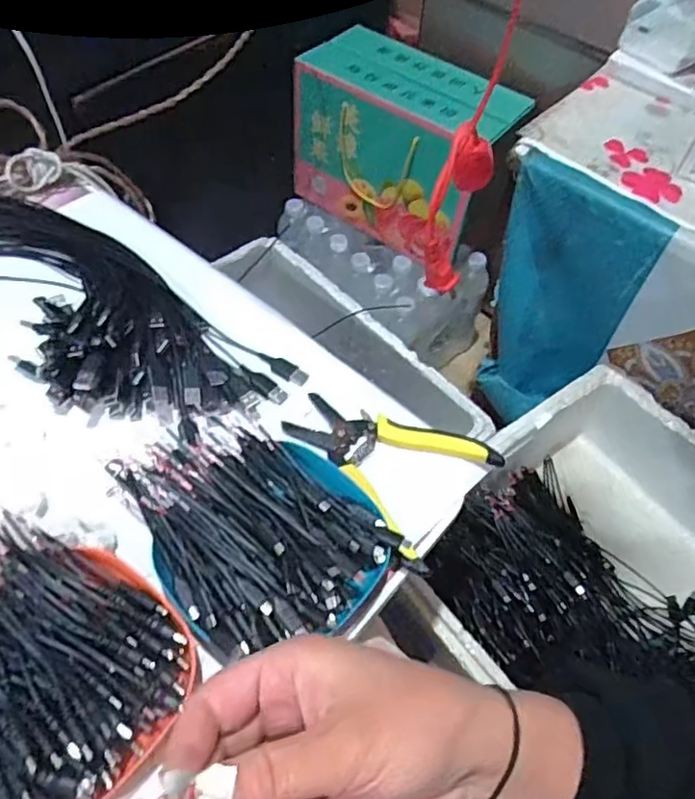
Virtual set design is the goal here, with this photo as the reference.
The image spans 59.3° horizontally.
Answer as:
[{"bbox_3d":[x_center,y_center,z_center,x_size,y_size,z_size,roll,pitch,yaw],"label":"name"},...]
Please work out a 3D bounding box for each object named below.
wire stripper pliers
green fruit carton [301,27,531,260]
[{"bbox_3d":[0.027,0.040,0.471,0.152,0.028,0.112,37,61,18],"label":"wire stripper pliers"},{"bbox_3d":[0.084,-0.407,0.996,0.332,0.237,0.147,34,60,17],"label":"green fruit carton"}]

